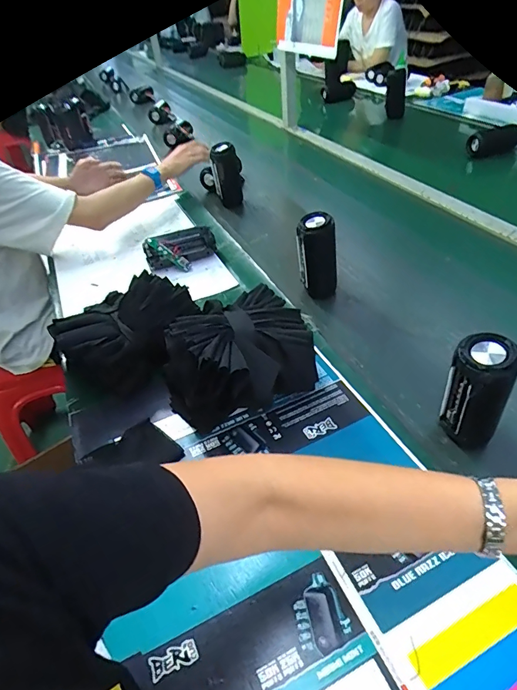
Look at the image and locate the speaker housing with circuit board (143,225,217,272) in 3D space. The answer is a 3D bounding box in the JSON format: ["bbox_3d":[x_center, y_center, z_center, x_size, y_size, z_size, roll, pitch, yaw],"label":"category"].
[{"bbox_3d":[-0.159,-0.199,0.856,0.143,0.061,0.052,-27,47,-19],"label":"speaker housing with circuit board"}]

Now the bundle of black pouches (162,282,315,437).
[{"bbox_3d":[-0.034,0.016,0.576,0.192,0.125,0.184,-23,46,-16],"label":"bundle of black pouches"}]

